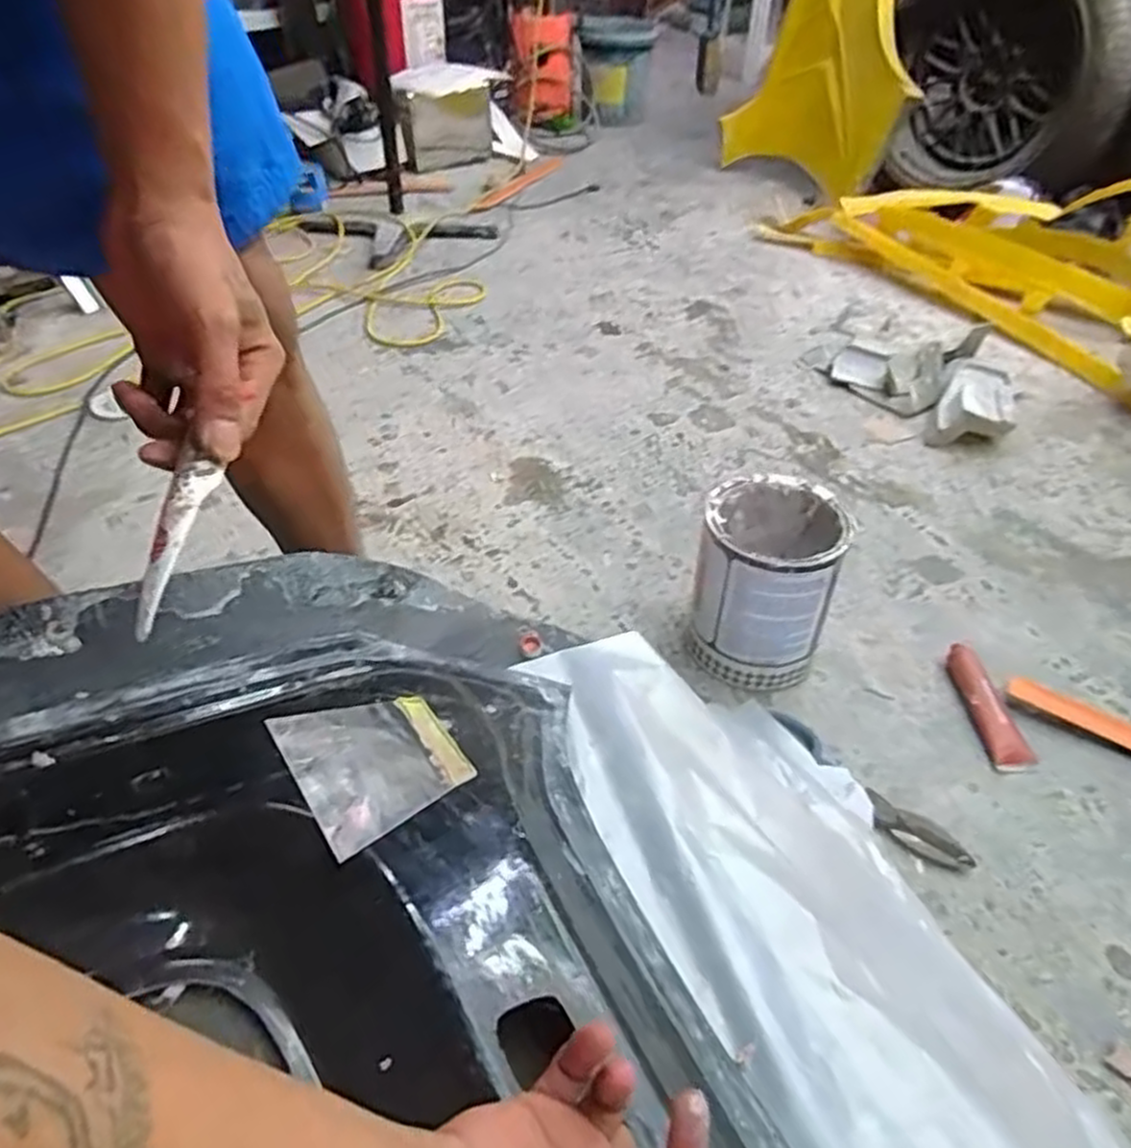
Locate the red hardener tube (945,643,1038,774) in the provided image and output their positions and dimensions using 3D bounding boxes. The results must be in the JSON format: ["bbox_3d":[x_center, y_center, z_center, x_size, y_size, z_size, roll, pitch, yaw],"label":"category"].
[{"bbox_3d":[0.505,0.159,0.919,0.043,0.029,0.174,-1,42,-3],"label":"red hardener tube"}]

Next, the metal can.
[{"bbox_3d":[0.235,0.016,0.935,0.155,0.216,0.174,10,43,9],"label":"metal can"}]

